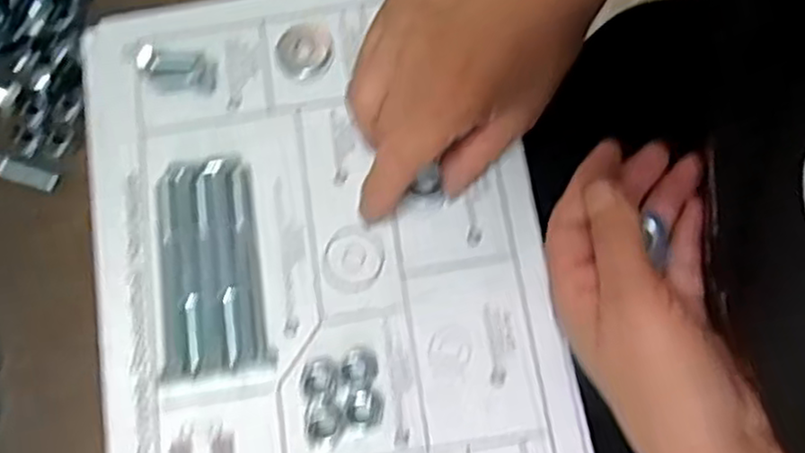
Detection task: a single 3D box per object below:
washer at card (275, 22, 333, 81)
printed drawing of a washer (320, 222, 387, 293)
[{"bbox_3d":[-0.054,-0.097,0.395,0.031,0.004,0.032,-1,73,3],"label":"washer at card"},{"bbox_3d":[-0.026,0.016,0.365,0.032,0.004,0.034,-15,73,-1],"label":"printed drawing of a washer"}]

